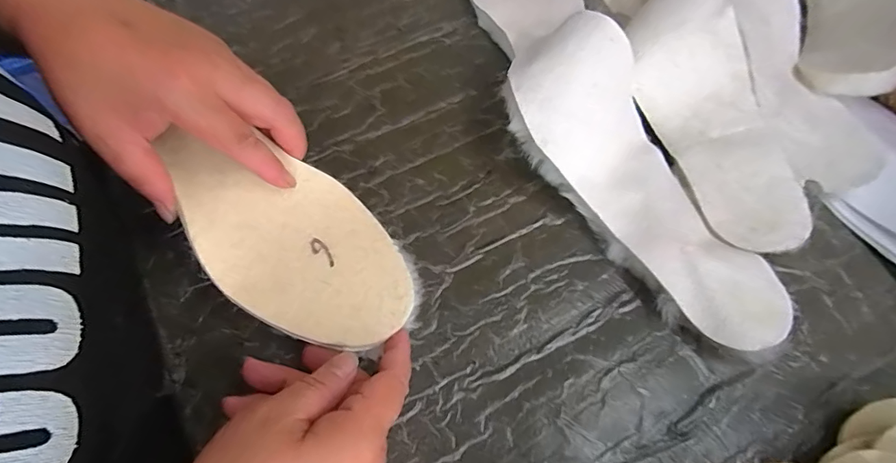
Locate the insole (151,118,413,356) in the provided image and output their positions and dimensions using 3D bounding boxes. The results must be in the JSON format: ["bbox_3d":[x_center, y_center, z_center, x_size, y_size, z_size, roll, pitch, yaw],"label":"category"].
[{"bbox_3d":[-0.101,0.000,0.278,0.180,0.010,0.092,39,64,10],"label":"insole"}]

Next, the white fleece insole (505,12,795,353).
[{"bbox_3d":[0.127,-0.042,0.295,0.100,0.057,0.242,-35,68,-15],"label":"white fleece insole"}]

